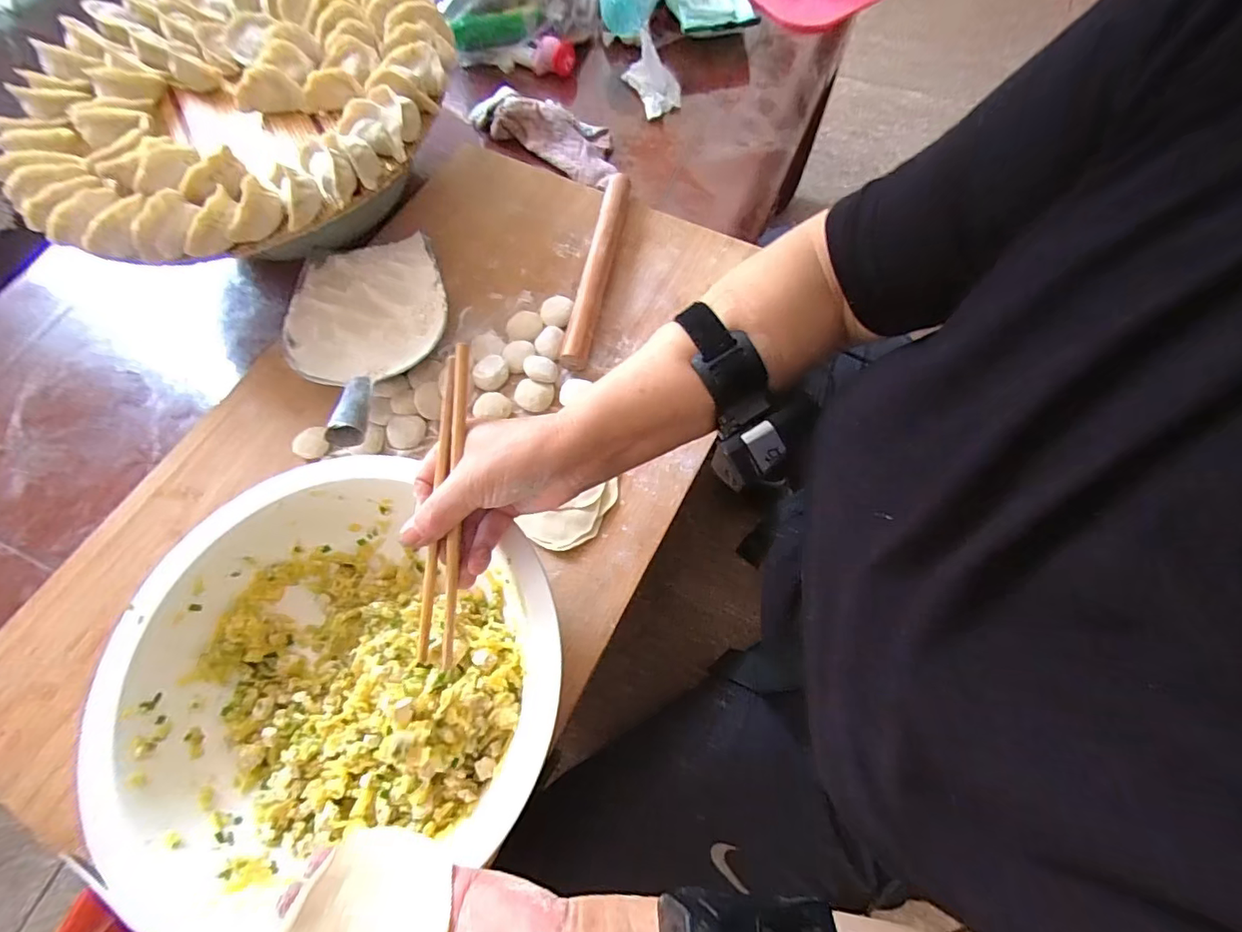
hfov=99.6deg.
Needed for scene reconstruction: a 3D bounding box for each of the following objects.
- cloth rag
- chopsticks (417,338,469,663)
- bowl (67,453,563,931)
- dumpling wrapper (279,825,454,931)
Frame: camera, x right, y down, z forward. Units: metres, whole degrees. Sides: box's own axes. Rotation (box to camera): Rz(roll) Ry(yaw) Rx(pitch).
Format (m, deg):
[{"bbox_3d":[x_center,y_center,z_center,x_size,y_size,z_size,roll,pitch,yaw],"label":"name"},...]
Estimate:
[{"bbox_3d":[-0.099,-0.438,0.685,0.193,0.069,0.041,20,68,-8],"label":"cloth rag"},{"bbox_3d":[-0.107,0.024,0.320,0.021,0.007,0.193,4,91,3],"label":"chopsticks"},{"bbox_3d":[-0.184,0.139,0.371,0.269,0.111,0.256,0,67,1],"label":"bowl"},{"bbox_3d":[-0.120,0.217,0.248,0.070,0.005,0.075,26,45,-19],"label":"dumpling wrapper"}]

